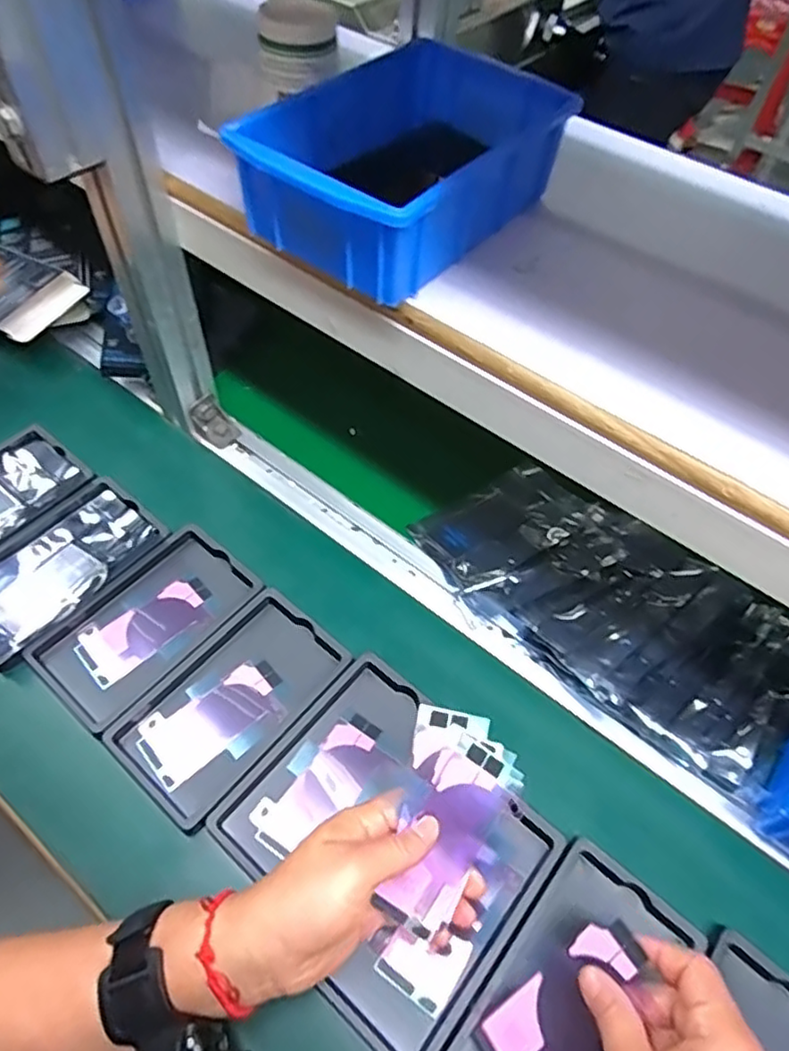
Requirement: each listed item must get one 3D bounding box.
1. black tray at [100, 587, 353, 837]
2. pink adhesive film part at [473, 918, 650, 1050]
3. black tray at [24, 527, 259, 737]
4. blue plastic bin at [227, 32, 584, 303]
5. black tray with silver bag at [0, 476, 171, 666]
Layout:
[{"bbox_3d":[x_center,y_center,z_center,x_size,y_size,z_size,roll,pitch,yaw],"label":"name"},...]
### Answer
[{"bbox_3d":[-0.117,0.127,0.466,0.095,0.015,0.159,35,59,19],"label":"black tray"},{"bbox_3d":[0.095,0.262,0.344,0.101,0.006,0.047,-40,48,-3],"label":"pink adhesive film part"},{"bbox_3d":[-0.189,0.076,0.500,0.092,0.023,0.159,35,59,19],"label":"black tray"},{"bbox_3d":[0.010,-0.230,0.409,0.131,0.063,0.201,35,59,19],"label":"blue plastic bin"},{"bbox_3d":[-0.272,0.030,0.517,0.096,0.013,0.158,35,59,19],"label":"black tray with silver bag"}]

